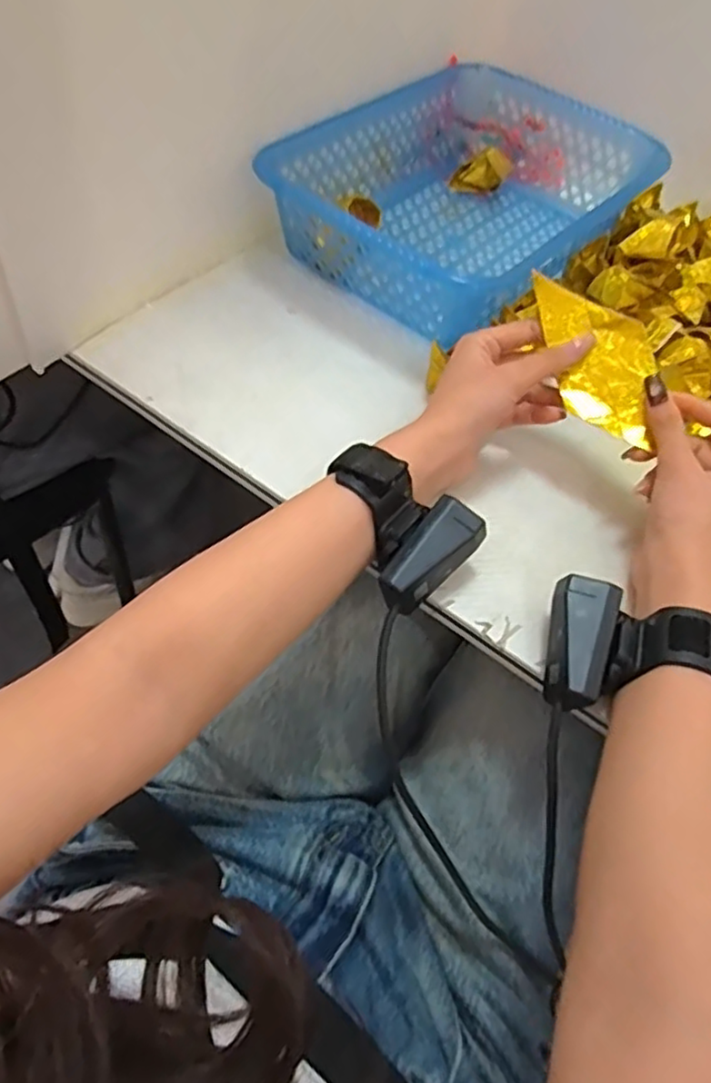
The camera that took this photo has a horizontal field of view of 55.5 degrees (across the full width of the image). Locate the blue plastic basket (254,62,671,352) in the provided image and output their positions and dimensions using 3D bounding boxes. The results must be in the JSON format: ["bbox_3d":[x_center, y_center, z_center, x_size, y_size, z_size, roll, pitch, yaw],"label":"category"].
[{"bbox_3d":[0.098,-0.304,0.595,0.223,0.080,0.312,37,59,18],"label":"blue plastic basket"}]

